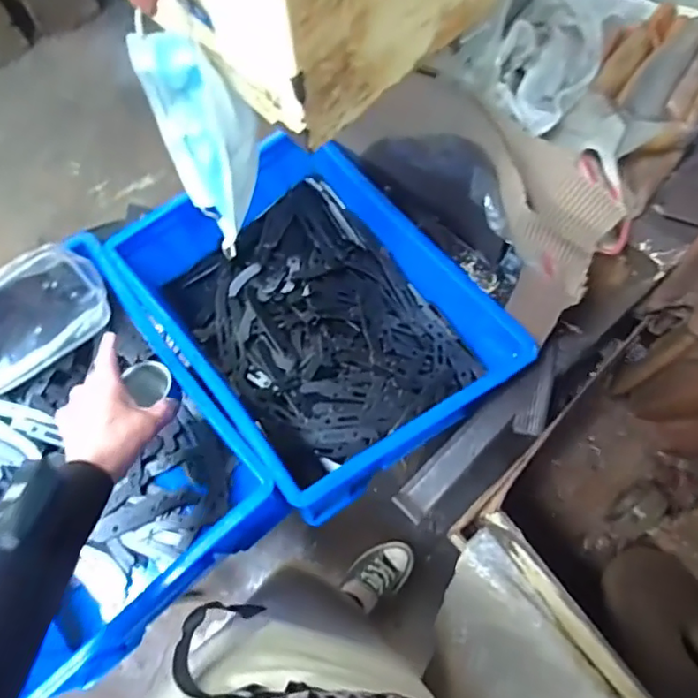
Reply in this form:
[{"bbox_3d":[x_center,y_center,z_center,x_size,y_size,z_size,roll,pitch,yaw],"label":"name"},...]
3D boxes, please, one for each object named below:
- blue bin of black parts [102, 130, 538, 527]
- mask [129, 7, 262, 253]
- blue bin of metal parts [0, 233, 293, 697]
[{"bbox_3d":[-0.045,-0.042,0.678,0.298,0.117,0.413,-37,71,-13],"label":"blue bin of black parts"},{"bbox_3d":[-0.105,-0.159,0.438,0.064,0.158,0.094,-24,69,-8],"label":"mask"},{"bbox_3d":[-0.296,0.117,0.641,0.291,0.153,0.392,-37,71,-13],"label":"blue bin of metal parts"}]

